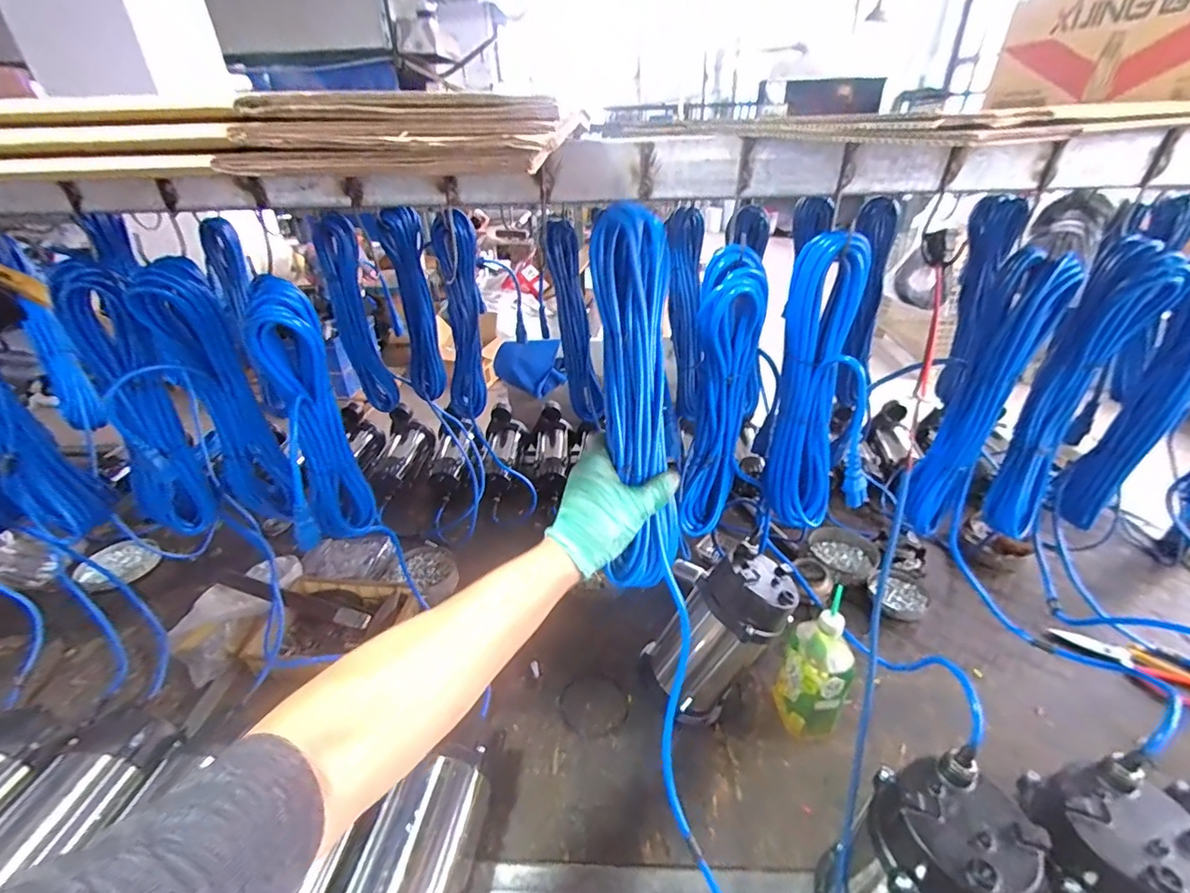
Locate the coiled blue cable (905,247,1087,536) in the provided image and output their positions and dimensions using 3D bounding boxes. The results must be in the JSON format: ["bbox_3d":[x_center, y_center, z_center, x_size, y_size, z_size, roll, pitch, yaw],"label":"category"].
[{"bbox_3d":[0.452,-0.041,0.604,0.062,0.346,0.067,-21,37,-28],"label":"coiled blue cable"}]

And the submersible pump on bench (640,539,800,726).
[{"bbox_3d":[0.190,0.276,0.762,0.115,0.267,0.128,11,23,-33],"label":"submersible pump on bench"}]

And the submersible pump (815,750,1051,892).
[{"bbox_3d":[0.327,0.442,0.524,0.120,0.262,0.132,-8,33,-10],"label":"submersible pump"}]

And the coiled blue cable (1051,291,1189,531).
[{"bbox_3d":[0.647,-0.047,0.588,0.065,0.336,0.058,-5,33,-6],"label":"coiled blue cable"}]

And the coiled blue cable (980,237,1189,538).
[{"bbox_3d":[0.530,-0.042,0.578,0.041,0.335,0.069,-27,40,-33],"label":"coiled blue cable"}]

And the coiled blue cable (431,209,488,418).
[{"bbox_3d":[-0.240,-0.226,0.928,0.083,0.358,0.062,-11,34,-14],"label":"coiled blue cable"}]

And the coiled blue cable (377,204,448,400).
[{"bbox_3d":[-0.325,-0.248,0.929,0.067,0.340,0.064,-14,35,-18],"label":"coiled blue cable"}]

